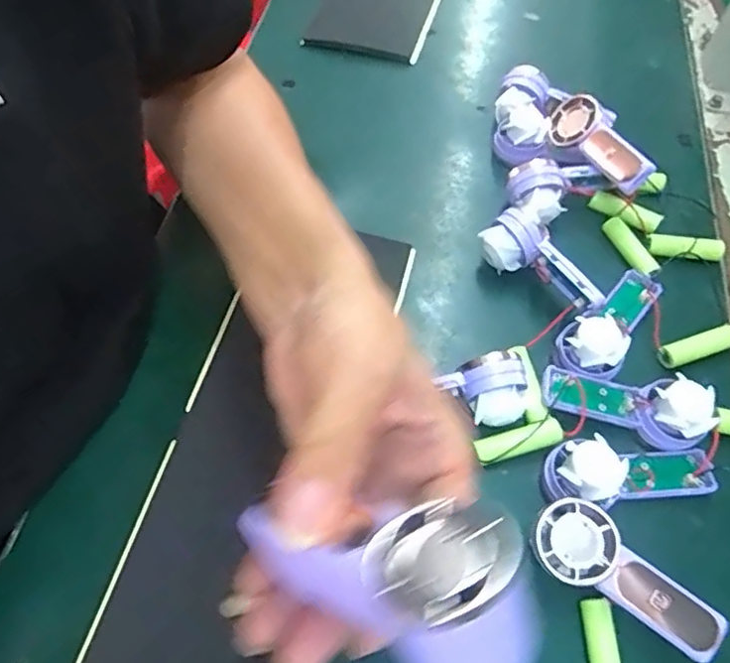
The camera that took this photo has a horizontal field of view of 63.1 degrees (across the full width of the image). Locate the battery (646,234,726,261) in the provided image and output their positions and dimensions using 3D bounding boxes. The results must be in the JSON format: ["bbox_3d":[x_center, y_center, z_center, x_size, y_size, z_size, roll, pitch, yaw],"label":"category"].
[{"bbox_3d":[0.227,-0.059,0.416,0.054,0.015,0.016,2,60,0],"label":"battery"}]

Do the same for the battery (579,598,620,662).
[{"bbox_3d":[0.114,0.157,0.287,0.014,0.011,0.049,0,60,-2],"label":"battery"}]

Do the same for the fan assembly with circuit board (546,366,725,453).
[{"bbox_3d":[0.150,0.040,0.346,0.089,0.033,0.035,18,61,9],"label":"fan assembly with circuit board"}]

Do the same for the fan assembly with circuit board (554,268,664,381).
[{"bbox_3d":[0.155,-0.007,0.369,0.038,0.029,0.095,41,67,20],"label":"fan assembly with circuit board"}]

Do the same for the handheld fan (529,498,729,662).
[{"bbox_3d":[0.125,0.122,0.293,0.094,0.035,0.035,31,64,15],"label":"handheld fan"}]

